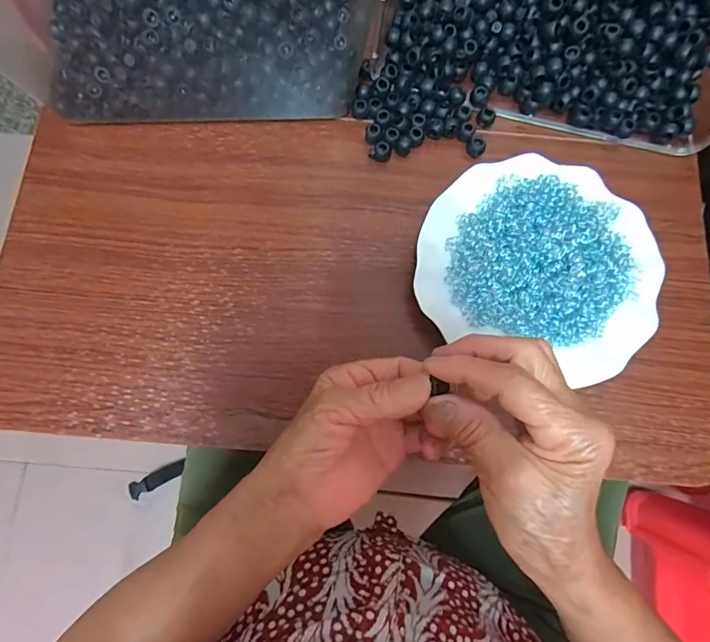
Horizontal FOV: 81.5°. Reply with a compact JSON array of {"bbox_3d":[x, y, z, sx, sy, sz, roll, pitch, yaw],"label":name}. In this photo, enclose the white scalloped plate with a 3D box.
[{"bbox_3d":[0.143,-0.045,0.325,0.182,0.038,0.175,0,78,-2],"label":"white scalloped plate"}]

